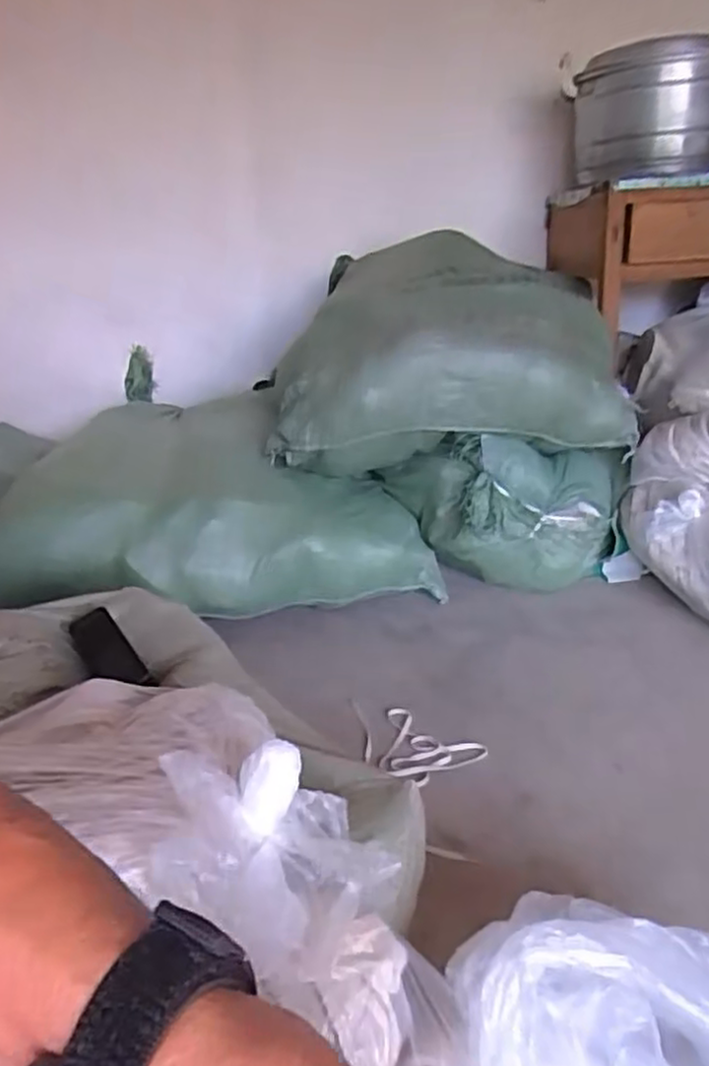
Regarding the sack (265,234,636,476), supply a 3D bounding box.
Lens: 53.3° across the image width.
[{"bbox_3d":[0.177,-0.408,1.649,0.771,0.445,0.532,-7,22,-8],"label":"sack"}]

